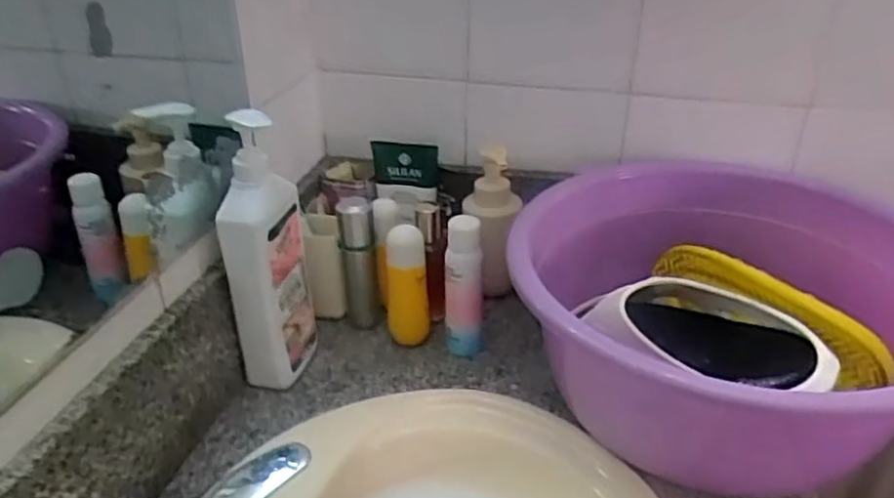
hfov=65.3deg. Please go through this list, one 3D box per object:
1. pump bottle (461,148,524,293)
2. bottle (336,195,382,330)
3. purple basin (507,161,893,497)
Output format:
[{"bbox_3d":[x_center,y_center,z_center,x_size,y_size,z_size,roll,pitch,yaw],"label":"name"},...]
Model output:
[{"bbox_3d":[0.054,-0.030,0.887,0.074,0.193,0.059,13,32,20],"label":"pump bottle"},{"bbox_3d":[-0.104,0.021,0.831,0.042,0.168,0.034,-3,30,-7],"label":"bottle"},{"bbox_3d":[0.287,0.072,0.718,0.396,0.188,0.395,0,30,0],"label":"purple basin"}]

